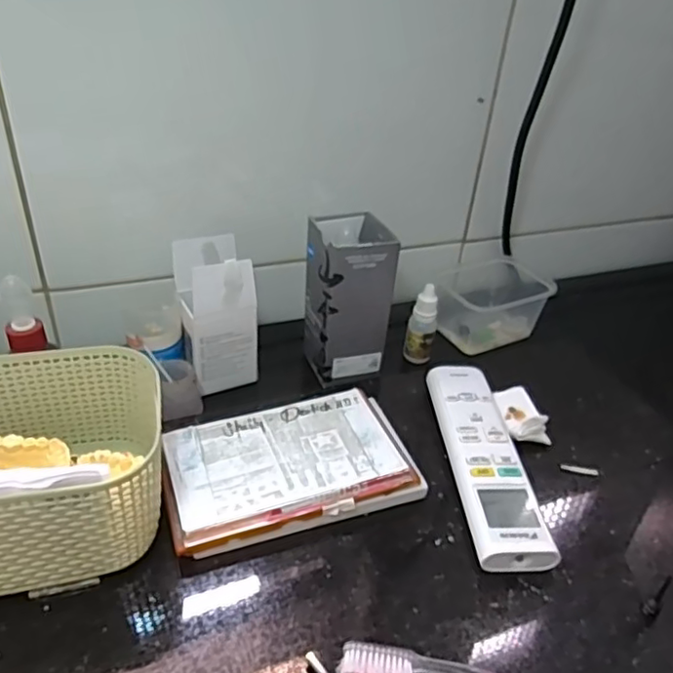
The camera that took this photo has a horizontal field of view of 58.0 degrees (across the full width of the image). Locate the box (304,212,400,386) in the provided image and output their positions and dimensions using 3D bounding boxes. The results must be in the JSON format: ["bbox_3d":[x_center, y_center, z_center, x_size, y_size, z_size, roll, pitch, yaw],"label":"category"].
[{"bbox_3d":[0.009,-0.031,0.502,0.062,0.127,0.057,-10,36,-21],"label":"box"}]

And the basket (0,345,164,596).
[{"bbox_3d":[-0.187,0.077,0.345,0.163,0.087,0.120,-6,35,-15],"label":"basket"}]

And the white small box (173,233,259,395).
[{"bbox_3d":[-0.097,-0.018,0.491,0.053,0.109,0.053,-12,37,-23],"label":"white small box"}]

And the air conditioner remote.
[{"bbox_3d":[0.101,0.083,0.424,0.045,0.024,0.175,1,34,-5],"label":"air conditioner remote"}]

